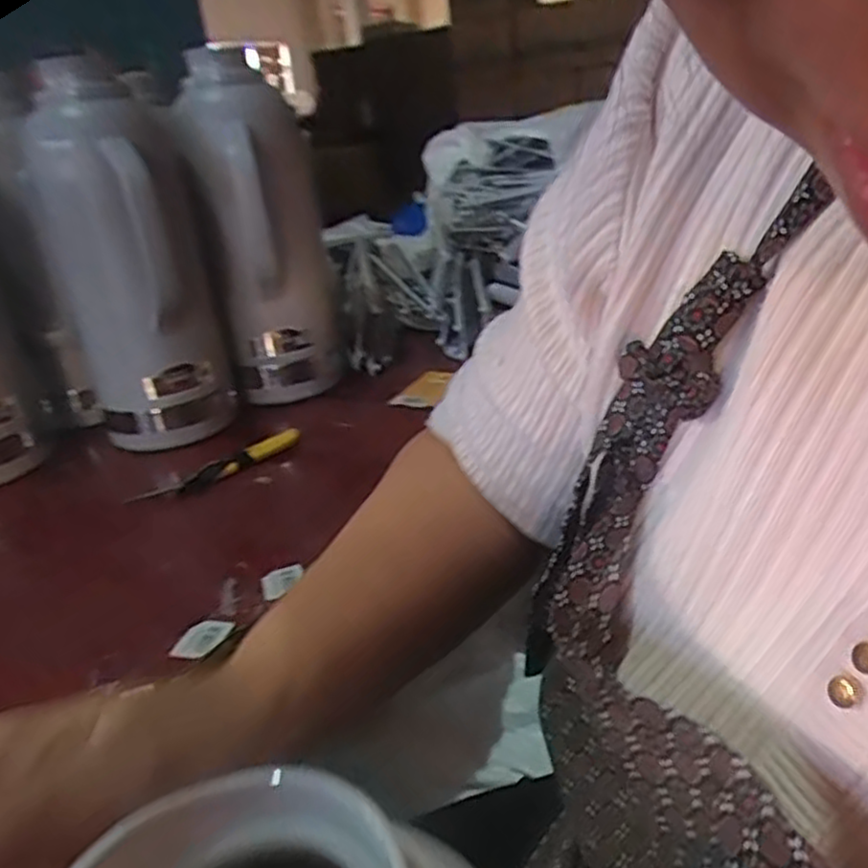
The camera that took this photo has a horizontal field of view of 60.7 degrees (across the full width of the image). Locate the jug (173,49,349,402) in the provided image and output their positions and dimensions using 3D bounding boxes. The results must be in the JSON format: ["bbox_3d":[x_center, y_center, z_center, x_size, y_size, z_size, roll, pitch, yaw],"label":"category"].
[{"bbox_3d":[-0.183,-0.217,0.807,0.121,0.336,0.170,-10,24,-6],"label":"jug"}]

